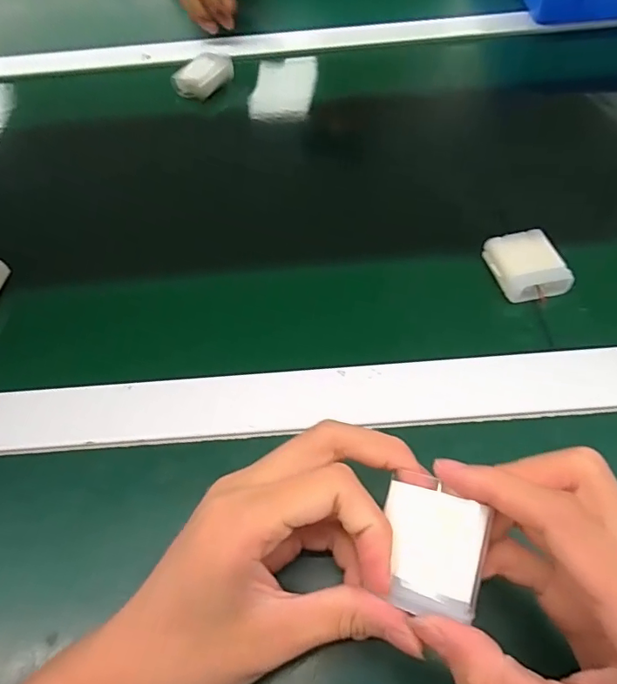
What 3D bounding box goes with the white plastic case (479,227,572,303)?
[{"bbox_3d":[0.150,-0.053,0.341,0.043,0.014,0.050,-12,56,-4],"label":"white plastic case"}]

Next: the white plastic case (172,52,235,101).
[{"bbox_3d":[-0.105,-0.270,0.503,0.033,0.024,0.060,37,66,25],"label":"white plastic case"}]

